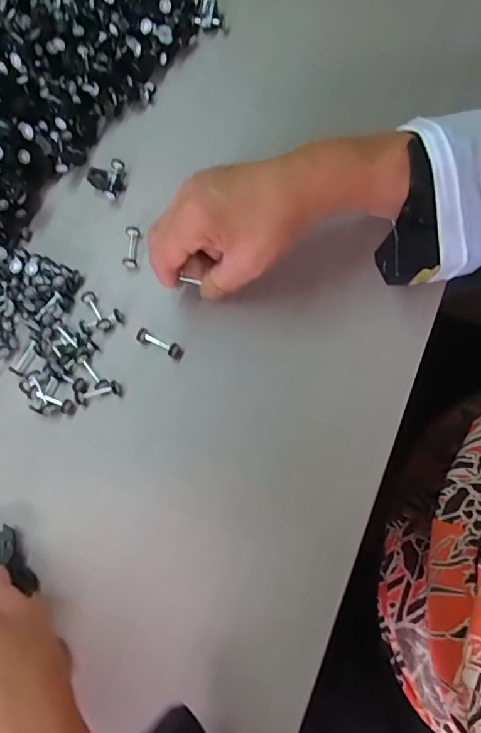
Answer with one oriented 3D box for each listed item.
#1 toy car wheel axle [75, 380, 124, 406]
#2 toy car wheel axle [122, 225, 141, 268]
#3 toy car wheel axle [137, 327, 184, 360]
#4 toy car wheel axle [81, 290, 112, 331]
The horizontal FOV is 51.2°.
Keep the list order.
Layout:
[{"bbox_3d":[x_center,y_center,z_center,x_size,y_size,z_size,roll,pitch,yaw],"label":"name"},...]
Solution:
[{"bbox_3d":[-0.102,0.019,0.357,0.033,0.011,0.011,-13,73,1],"label":"toy car wheel axle"},{"bbox_3d":[-0.084,-0.092,0.388,0.011,0.011,0.033,2,74,6],"label":"toy car wheel axle"},{"bbox_3d":[-0.059,-0.016,0.364,0.036,0.012,0.010,26,78,12],"label":"toy car wheel axle"},{"bbox_3d":[-0.109,-0.043,0.375,0.010,0.009,0.037,-31,73,-4],"label":"toy car wheel axle"}]

